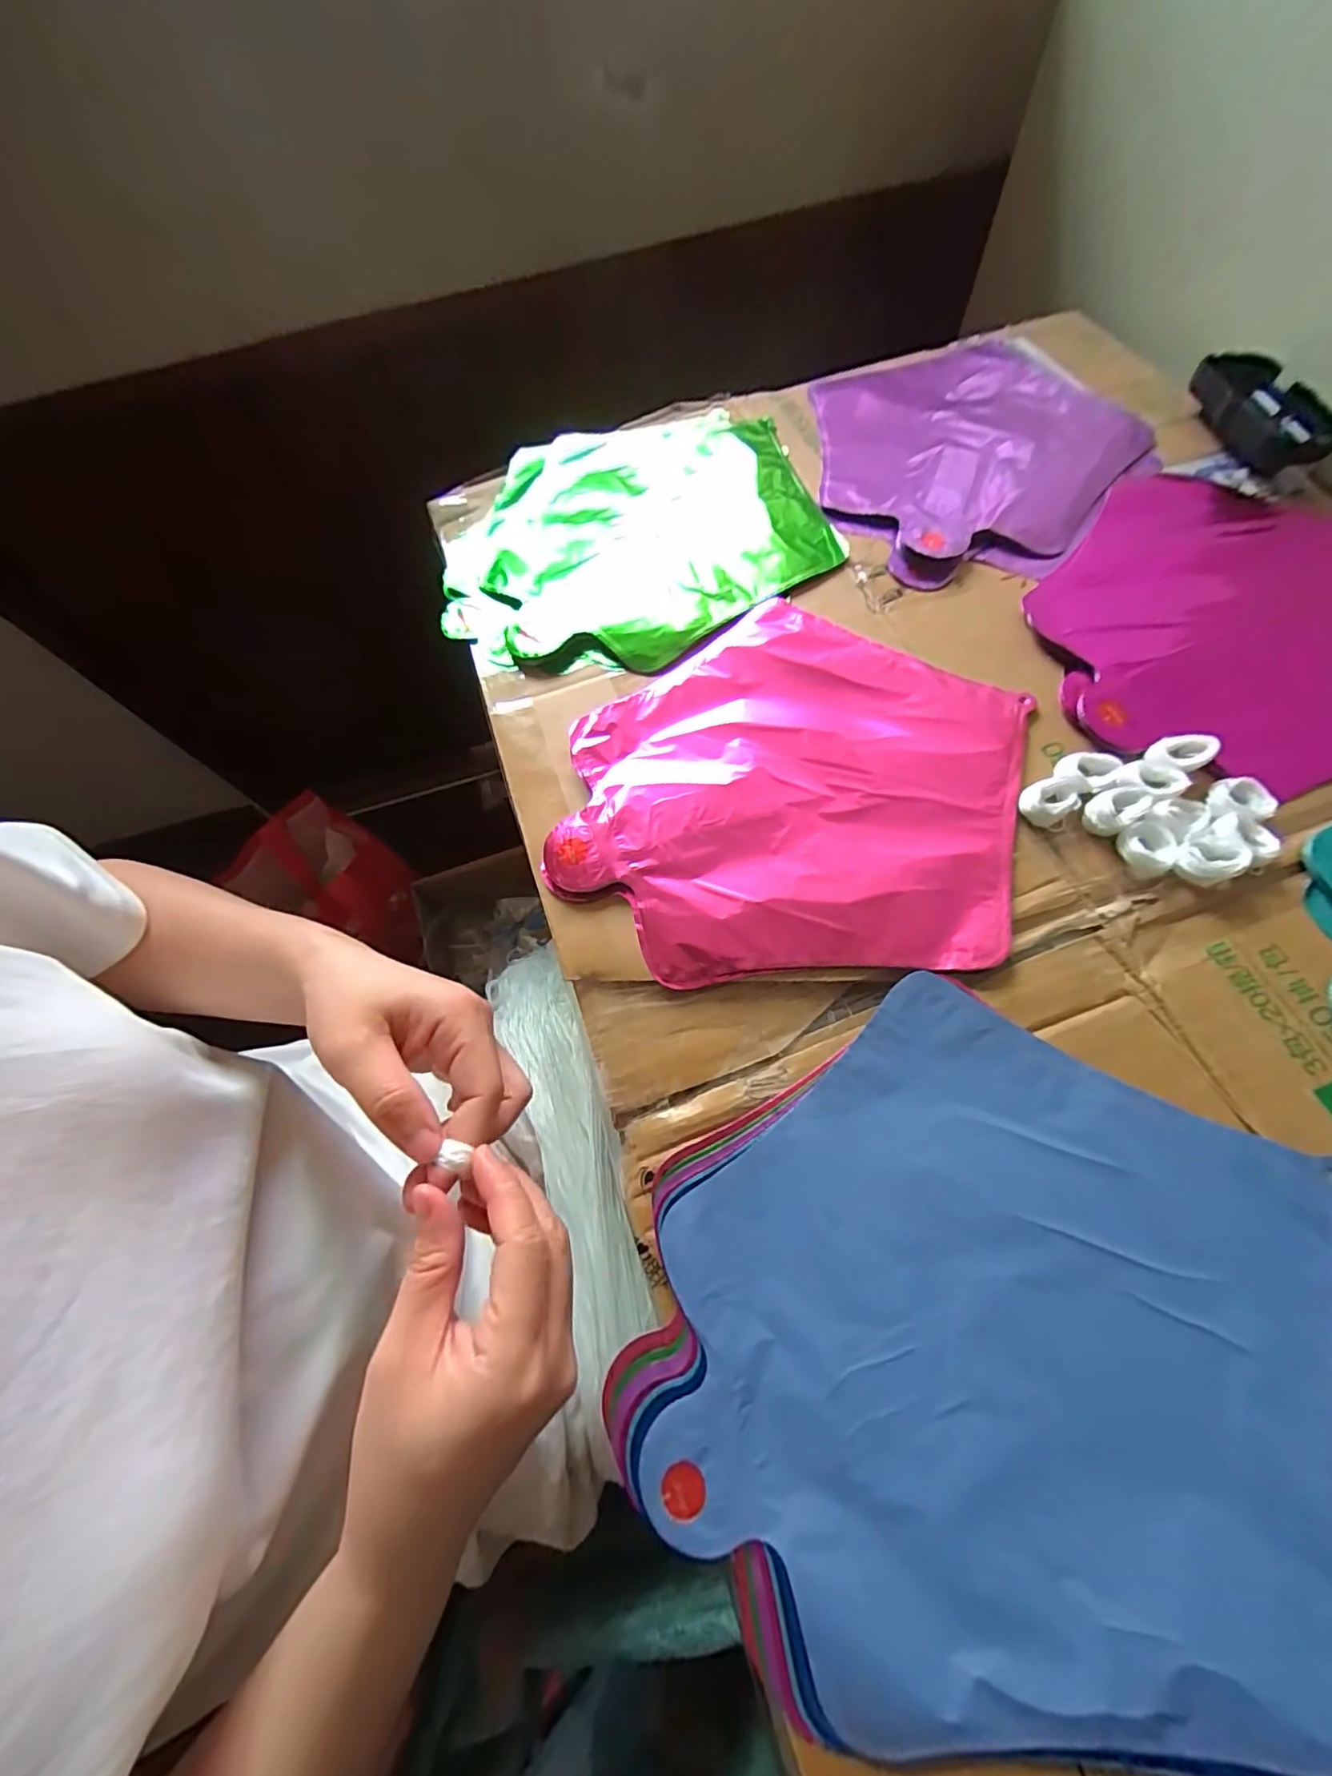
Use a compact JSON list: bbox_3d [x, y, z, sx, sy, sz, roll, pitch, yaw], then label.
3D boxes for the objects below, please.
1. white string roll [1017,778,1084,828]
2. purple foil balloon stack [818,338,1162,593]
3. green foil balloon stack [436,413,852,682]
[{"bbox_3d":[0.195,-0.045,0.291,0.031,0.008,0.022,-30,68,-10],"label":"white string roll"},{"bbox_3d":[0.212,-0.318,0.411,0.238,0.015,0.239,-29,68,-10],"label":"purple foil balloon stack"},{"bbox_3d":[-0.027,-0.245,0.398,0.250,0.017,0.240,-9,66,-1],"label":"green foil balloon stack"}]

